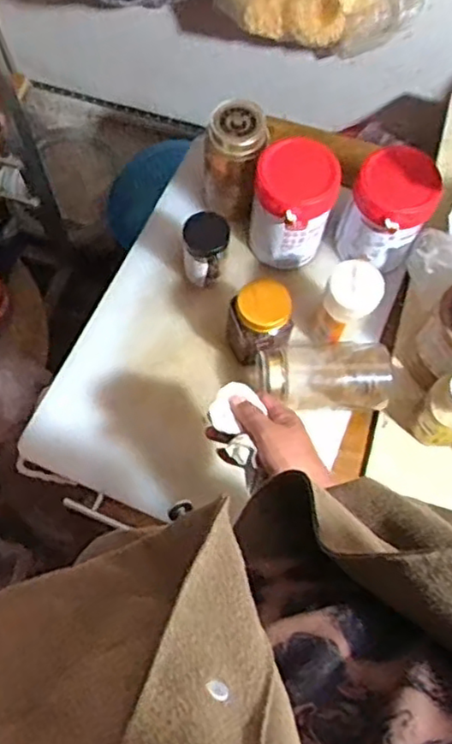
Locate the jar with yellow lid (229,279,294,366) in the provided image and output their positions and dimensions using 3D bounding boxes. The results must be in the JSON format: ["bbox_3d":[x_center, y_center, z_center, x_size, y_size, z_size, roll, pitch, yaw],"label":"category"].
[{"bbox_3d":[0.041,-0.057,0.804,0.070,0.094,0.075,1,72,-2],"label":"jar with yellow lid"}]

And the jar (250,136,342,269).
[{"bbox_3d":[0.086,-0.213,0.851,0.097,0.145,0.103,1,72,-2],"label":"jar"}]

